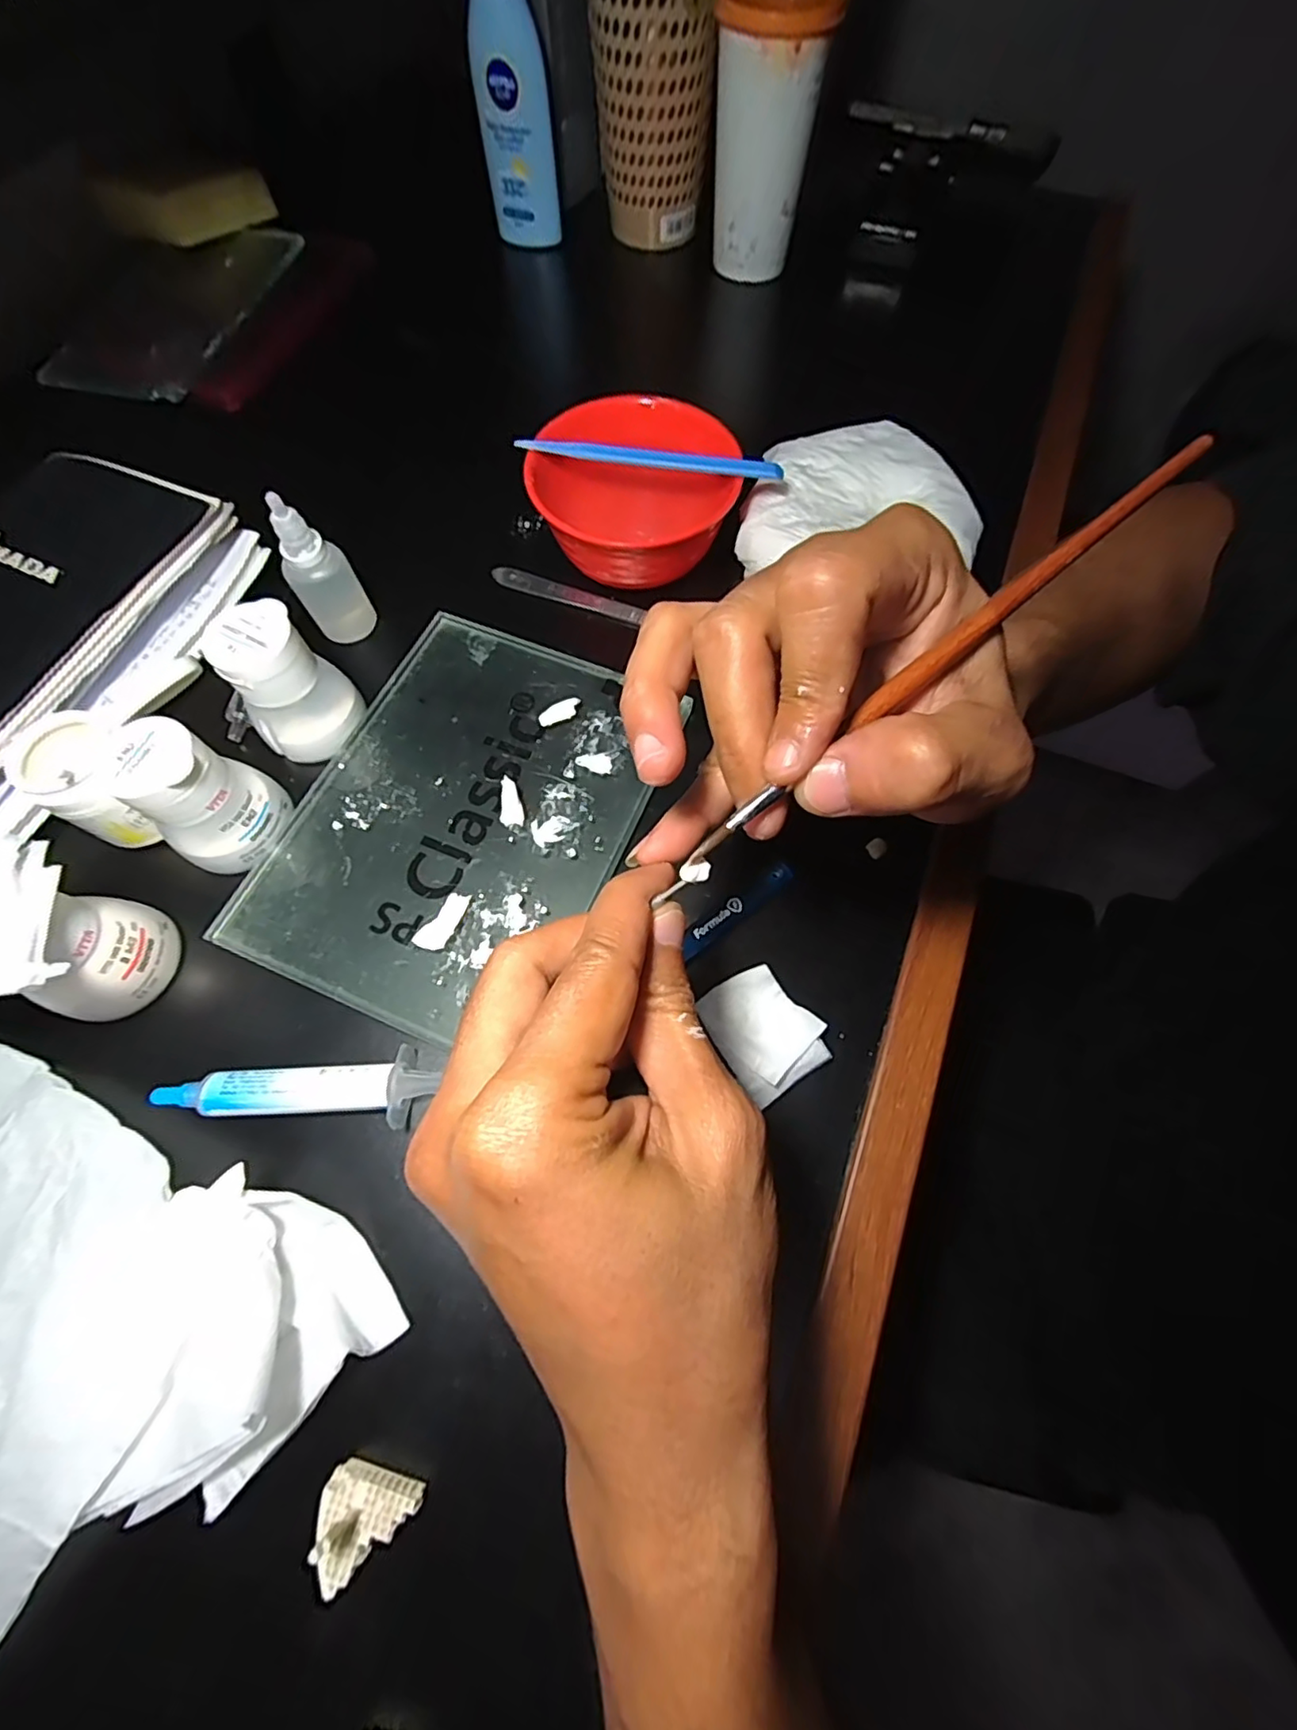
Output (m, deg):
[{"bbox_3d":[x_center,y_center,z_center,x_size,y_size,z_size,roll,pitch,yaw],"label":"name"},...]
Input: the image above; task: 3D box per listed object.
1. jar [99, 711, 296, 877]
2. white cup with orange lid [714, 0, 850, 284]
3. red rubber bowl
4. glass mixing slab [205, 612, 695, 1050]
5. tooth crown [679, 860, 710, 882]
[{"bbox_3d":[-0.192,-0.031,0.259,0.042,0.056,0.046,36,71,13],"label":"jar"},{"bbox_3d":[0.079,-0.504,0.418,0.067,0.126,0.073,0,67,-1],"label":"white cup with orange lid"},{"bbox_3d":[-0.009,-0.200,0.332,0.112,0.053,0.101,-28,70,-12],"label":"red rubber bowl"},{"bbox_3d":[-0.086,-0.027,0.286,0.149,0.010,0.199,22,68,8],"label":"glass mixing slab"},{"bbox_3d":[0.013,0.002,0.159,0.009,0.004,0.005,-16,68,-8],"label":"tooth crown"}]

